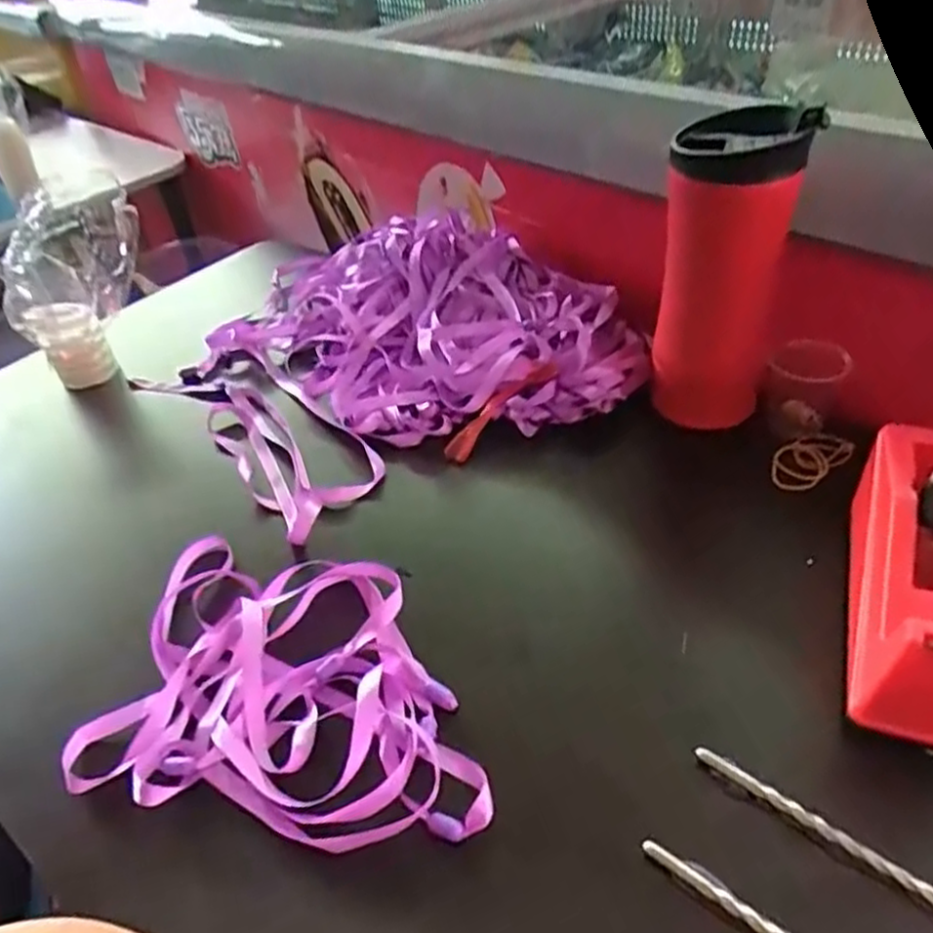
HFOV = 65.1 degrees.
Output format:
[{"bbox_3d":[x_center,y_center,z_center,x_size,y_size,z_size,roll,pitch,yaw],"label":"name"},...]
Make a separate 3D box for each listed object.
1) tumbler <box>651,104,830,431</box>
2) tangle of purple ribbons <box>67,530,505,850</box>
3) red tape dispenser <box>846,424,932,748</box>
[{"bbox_3d":[0.163,-0.117,0.464,0.072,0.185,0.071,-4,42,4],"label":"tumbler"},{"bbox_3d":[-0.082,0.105,0.373,0.199,0.027,0.149,3,43,11],"label":"tangle of purple ribbons"},{"bbox_3d":[0.218,0.041,0.339,0.061,0.060,0.156,12,56,17],"label":"red tape dispenser"}]

